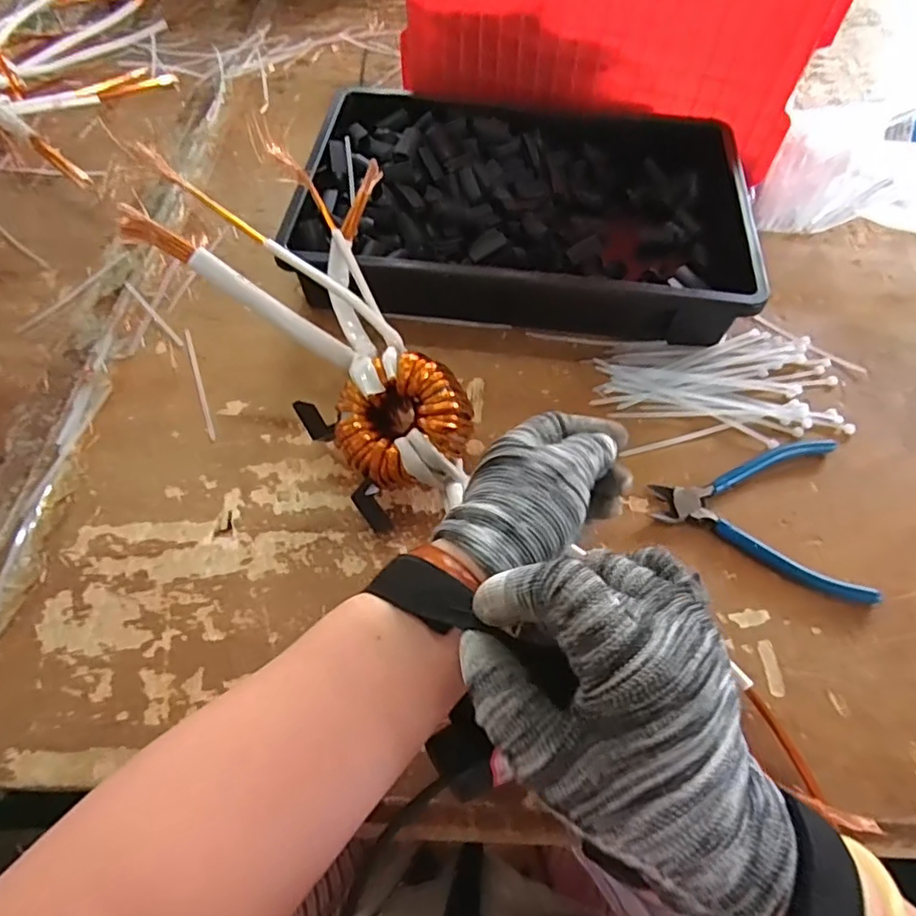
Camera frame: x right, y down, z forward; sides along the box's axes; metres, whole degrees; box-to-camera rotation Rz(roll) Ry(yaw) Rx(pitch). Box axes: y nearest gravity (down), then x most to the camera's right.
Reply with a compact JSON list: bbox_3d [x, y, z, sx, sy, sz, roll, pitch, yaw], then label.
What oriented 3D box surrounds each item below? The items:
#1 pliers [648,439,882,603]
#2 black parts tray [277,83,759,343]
[{"bbox_3d":[0.203,0.031,0.419,0.134,0.012,0.120,8,60,2],"label":"pliers"},{"bbox_3d":[0.062,-0.224,0.539,0.365,0.065,0.278,3,59,0],"label":"black parts tray"}]

